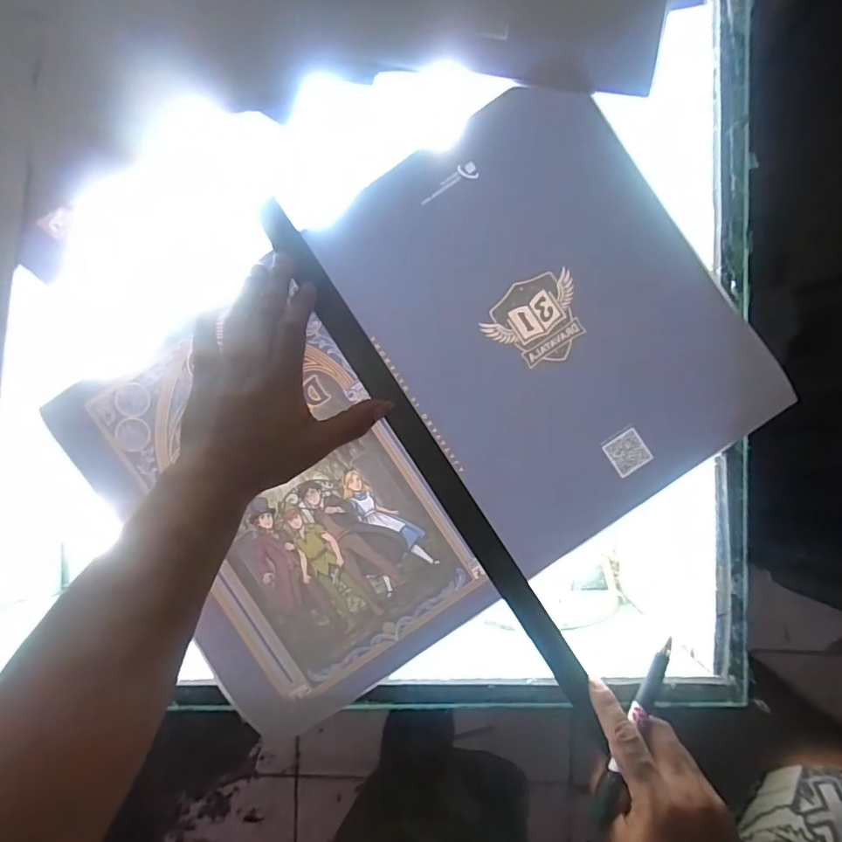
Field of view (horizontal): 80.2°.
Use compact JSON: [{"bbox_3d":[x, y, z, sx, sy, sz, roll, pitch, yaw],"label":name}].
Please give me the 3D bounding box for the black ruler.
[{"bbox_3d":[0.011,0.035,0.377,0.023,0.010,0.451,-32,90,1],"label":"black ruler"}]

